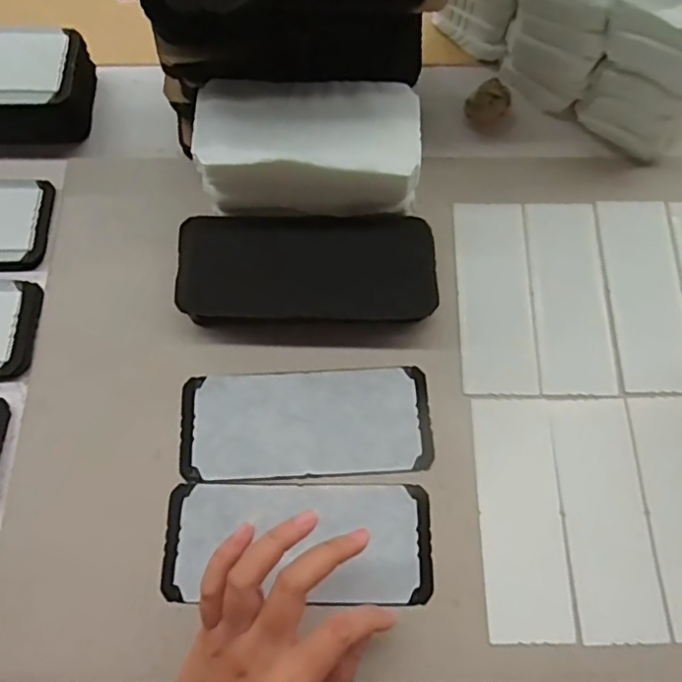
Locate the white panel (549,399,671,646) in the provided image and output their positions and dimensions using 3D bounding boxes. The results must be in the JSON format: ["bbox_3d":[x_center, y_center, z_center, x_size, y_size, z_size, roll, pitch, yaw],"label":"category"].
[{"bbox_3d":[0.169,0.110,0.371,0.053,0.007,0.146,-2,73,0],"label":"white panel"}]

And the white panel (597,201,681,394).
[{"bbox_3d":[0.221,-0.034,0.418,0.053,0.007,0.144,0,73,0],"label":"white panel"}]

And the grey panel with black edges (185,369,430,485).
[{"bbox_3d":[-0.023,0.054,0.387,0.162,0.005,0.070,-3,73,0],"label":"grey panel with black edges"}]

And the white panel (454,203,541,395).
[{"bbox_3d":[0.112,-0.034,0.418,0.053,0.004,0.145,0,73,1],"label":"white panel"}]

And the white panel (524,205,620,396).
[{"bbox_3d":[0.165,-0.032,0.417,0.053,0.004,0.144,0,73,1],"label":"white panel"}]

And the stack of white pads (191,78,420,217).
[{"bbox_3d":[-0.021,-0.131,0.406,0.143,0.066,0.078,-1,73,0],"label":"stack of white pads"}]

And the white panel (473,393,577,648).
[{"bbox_3d":[0.116,0.111,0.371,0.052,0.005,0.146,0,73,0],"label":"white panel"}]

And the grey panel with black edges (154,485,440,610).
[{"bbox_3d":[-0.026,0.125,0.363,0.163,0.006,0.075,5,73,3],"label":"grey panel with black edges"}]

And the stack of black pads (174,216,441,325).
[{"bbox_3d":[-0.023,-0.052,0.413,0.176,0.023,0.076,-2,73,0],"label":"stack of black pads"}]

